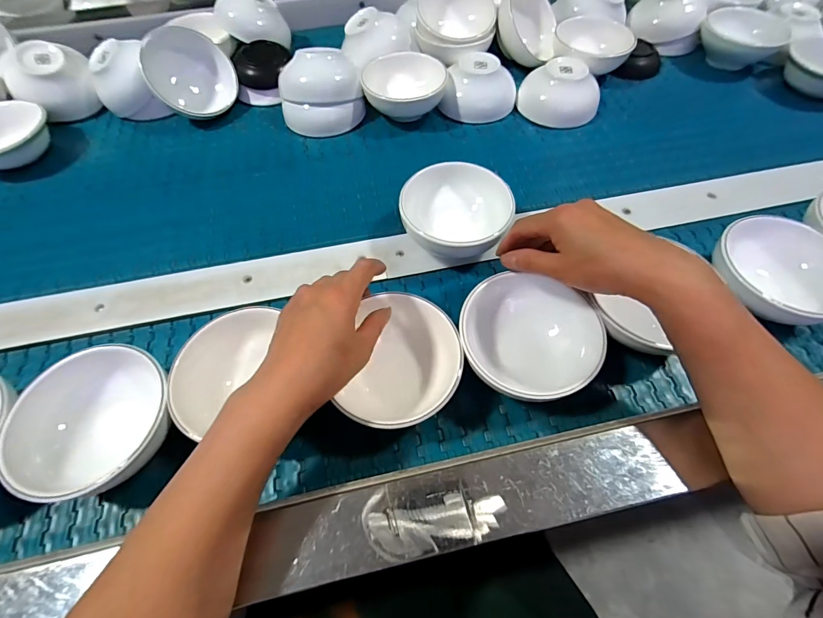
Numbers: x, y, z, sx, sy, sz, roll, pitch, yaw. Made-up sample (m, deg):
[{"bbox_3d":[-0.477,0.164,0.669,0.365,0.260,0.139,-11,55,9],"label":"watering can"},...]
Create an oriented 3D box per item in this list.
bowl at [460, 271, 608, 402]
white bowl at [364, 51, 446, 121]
[{"bbox_3d":[0.100,0.030,0.336,0.111,0.052,0.105,-1,61,1],"label":"bowl"},{"bbox_3d":[-0.009,-0.318,0.541,0.114,0.059,0.114,-1,61,1],"label":"white bowl"}]

